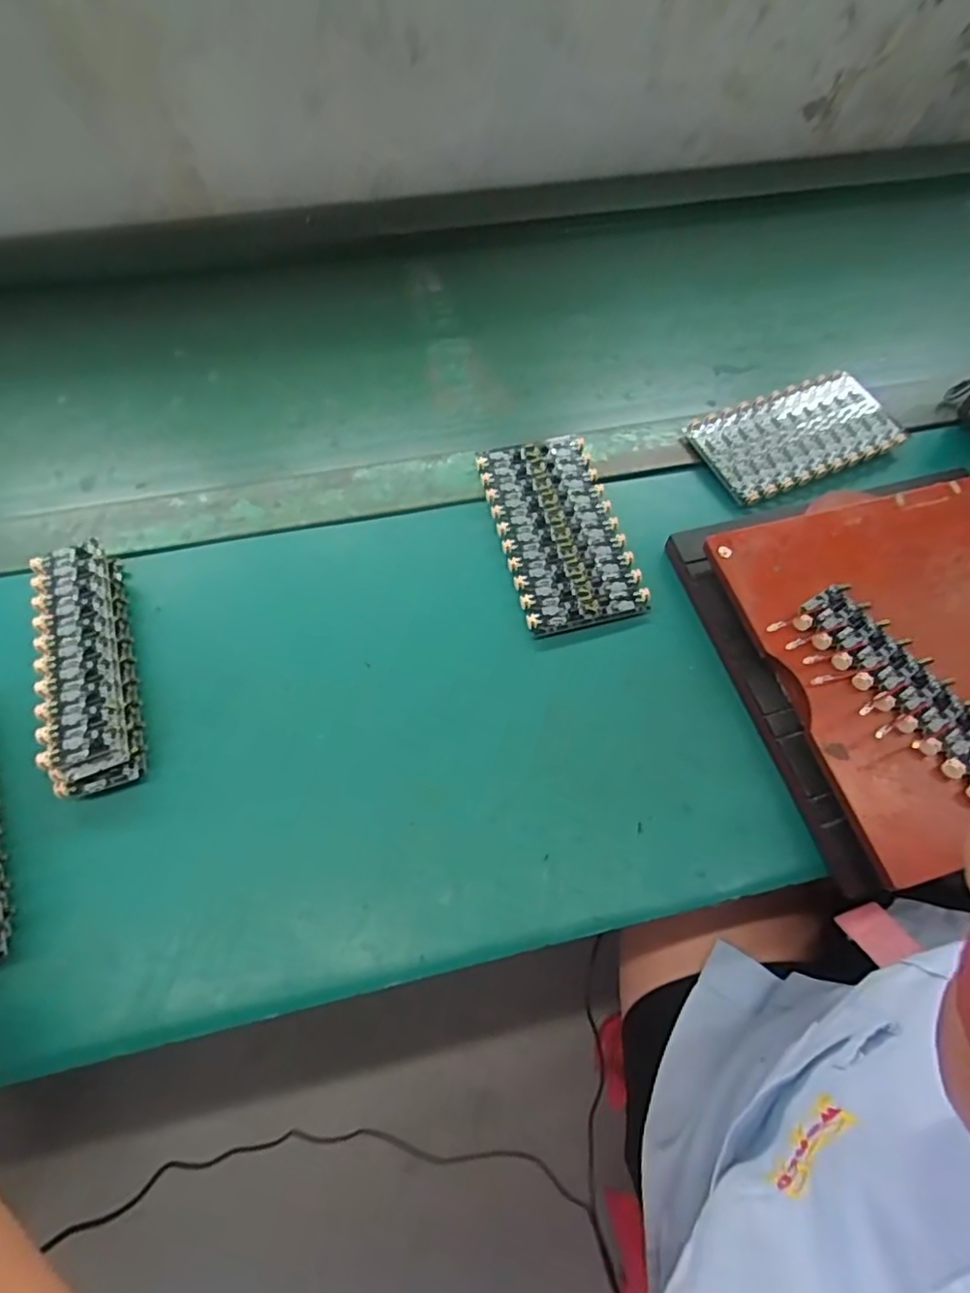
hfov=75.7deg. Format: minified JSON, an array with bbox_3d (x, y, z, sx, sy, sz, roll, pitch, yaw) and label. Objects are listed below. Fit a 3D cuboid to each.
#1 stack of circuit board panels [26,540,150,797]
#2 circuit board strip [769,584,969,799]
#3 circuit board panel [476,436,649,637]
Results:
[{"bbox_3d":[-0.251,0.009,0.394,0.050,0.025,0.168,-16,63,-10],"label":"stack of circuit board panels"},{"bbox_3d":[0.243,0.028,0.362,0.065,0.011,0.147,-33,67,-18],"label":"circuit board strip"},{"bbox_3d":[0.054,-0.087,0.460,0.087,0.015,0.163,-12,63,-8],"label":"circuit board panel"}]

